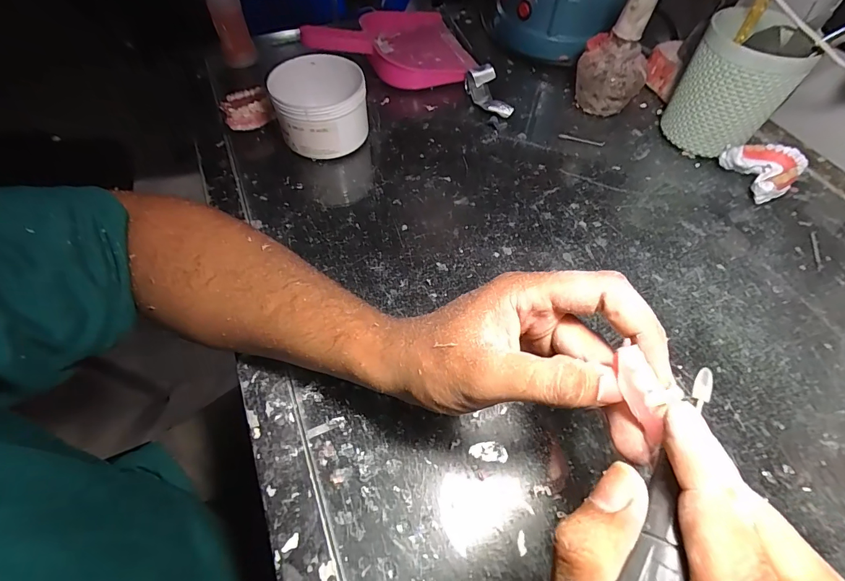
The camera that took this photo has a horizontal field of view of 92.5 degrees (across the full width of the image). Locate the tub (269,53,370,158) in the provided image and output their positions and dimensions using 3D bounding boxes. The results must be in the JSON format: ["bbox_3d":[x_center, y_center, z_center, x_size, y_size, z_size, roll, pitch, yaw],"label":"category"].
[{"bbox_3d":[-0.103,-0.190,0.415,0.086,0.066,0.101,-11,58,-8],"label":"tub"}]

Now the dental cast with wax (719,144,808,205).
[{"bbox_3d":[0.339,-0.118,0.403,0.052,0.034,0.060,-13,58,-10],"label":"dental cast with wax"}]

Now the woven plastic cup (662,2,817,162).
[{"bbox_3d":[0.307,-0.200,0.407,0.091,0.112,0.083,35,63,19],"label":"woven plastic cup"}]

